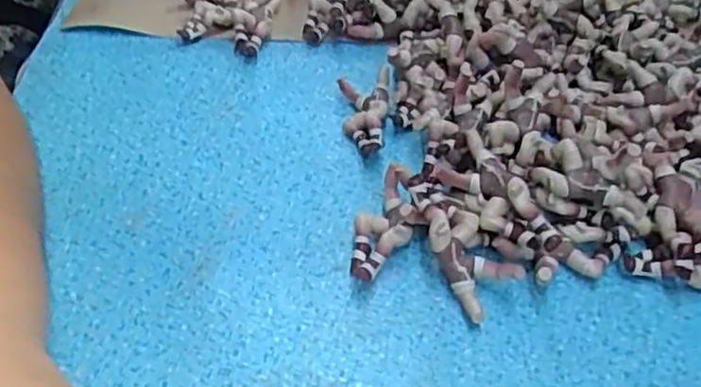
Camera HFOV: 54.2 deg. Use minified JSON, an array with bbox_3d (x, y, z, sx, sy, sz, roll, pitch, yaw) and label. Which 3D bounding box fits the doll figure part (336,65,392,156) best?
[{"bbox_3d":[0.006,-0.044,0.364,0.027,0.019,0.058,6,46,1],"label":"doll figure part"}]

